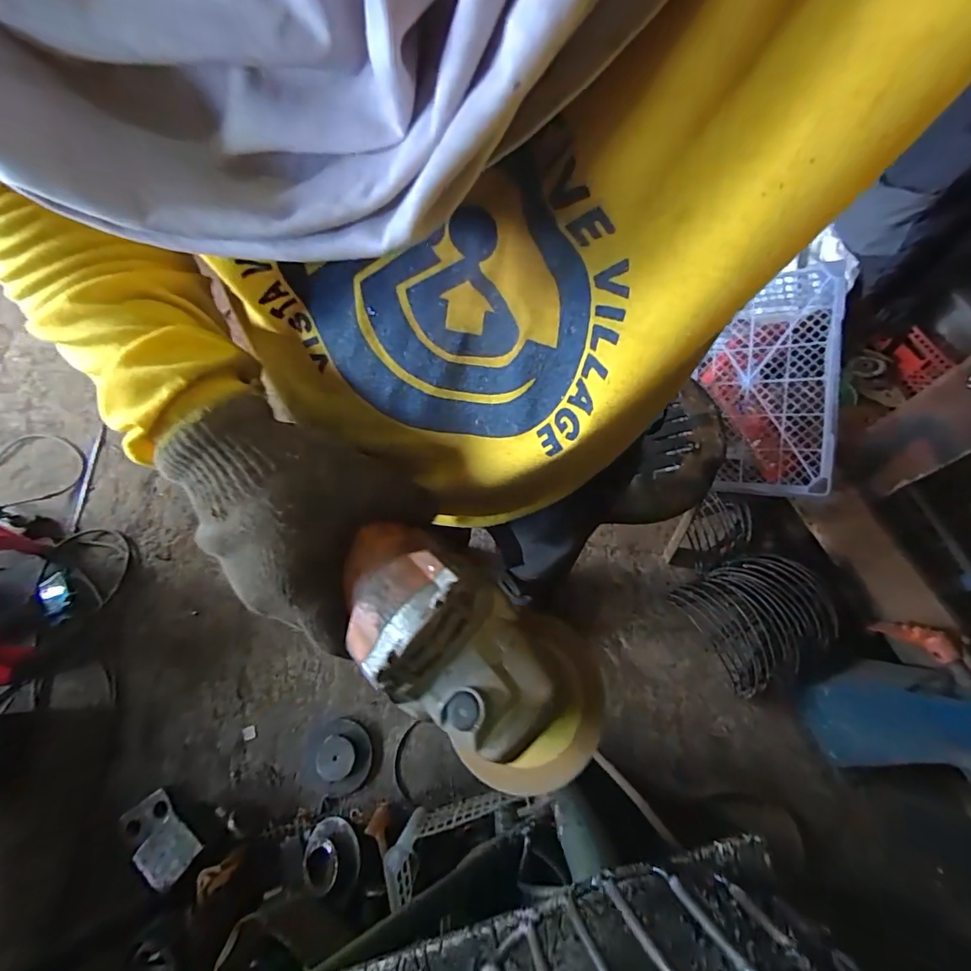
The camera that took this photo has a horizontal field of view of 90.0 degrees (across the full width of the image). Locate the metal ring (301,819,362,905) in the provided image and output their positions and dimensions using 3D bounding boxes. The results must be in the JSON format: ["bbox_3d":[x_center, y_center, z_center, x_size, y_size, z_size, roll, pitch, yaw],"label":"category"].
[{"bbox_3d":[-0.283,0.678,0.885,0.117,0.043,0.117,-10,48,11],"label":"metal ring"}]

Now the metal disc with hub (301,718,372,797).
[{"bbox_3d":[-0.321,0.580,1.040,0.143,0.045,0.141,-1,68,1],"label":"metal disc with hub"}]

